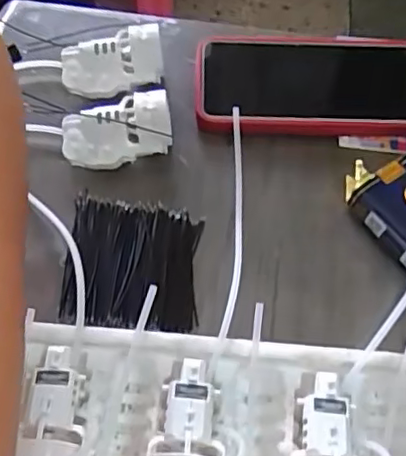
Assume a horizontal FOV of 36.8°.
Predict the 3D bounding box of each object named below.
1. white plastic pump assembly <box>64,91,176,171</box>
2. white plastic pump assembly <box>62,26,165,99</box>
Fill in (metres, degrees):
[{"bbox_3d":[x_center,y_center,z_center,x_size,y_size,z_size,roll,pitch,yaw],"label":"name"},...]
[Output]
[{"bbox_3d":[-0.055,-0.059,0.384,0.067,0.036,0.035,-12,64,-8],"label":"white plastic pump assembly"},{"bbox_3d":[-0.061,-0.110,0.410,0.068,0.036,0.041,-7,63,-6],"label":"white plastic pump assembly"}]

